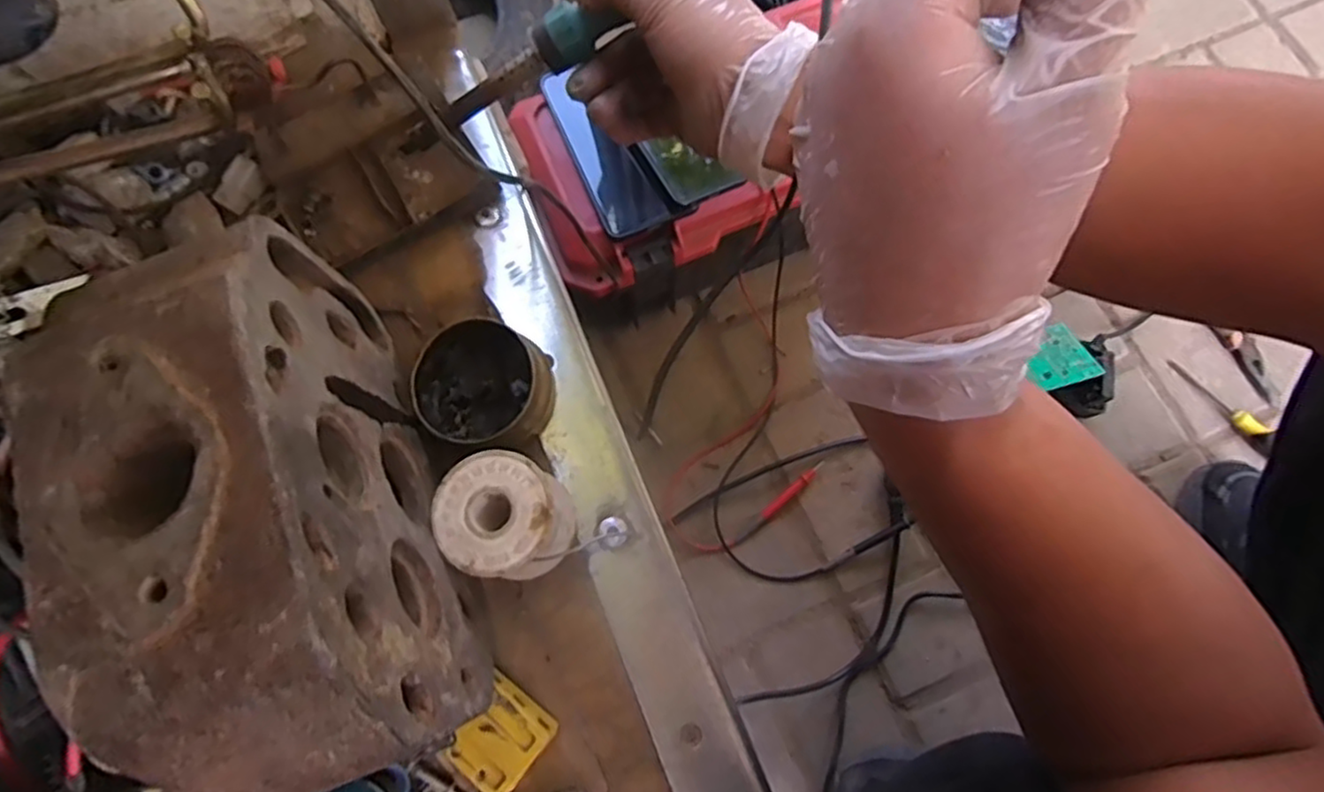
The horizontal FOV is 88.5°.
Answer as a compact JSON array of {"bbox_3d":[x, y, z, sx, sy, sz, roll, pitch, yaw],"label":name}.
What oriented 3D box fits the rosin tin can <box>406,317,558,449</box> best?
[{"bbox_3d":[-0.093,-0.006,0.354,0.070,0.025,0.064,0,75,0],"label":"rosin tin can"}]

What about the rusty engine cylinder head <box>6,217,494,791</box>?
[{"bbox_3d":[-0.144,0.042,0.257,0.080,0.123,0.194,-24,76,-6],"label":"rusty engine cylinder head"}]

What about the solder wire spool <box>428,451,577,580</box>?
[{"bbox_3d":[-0.073,0.057,0.321,0.057,0.046,0.053,0,75,0],"label":"solder wire spool"}]

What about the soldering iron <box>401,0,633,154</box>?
[{"bbox_3d":[-0.044,-0.183,0.343,0.239,0.018,0.024,-23,74,23],"label":"soldering iron"}]

